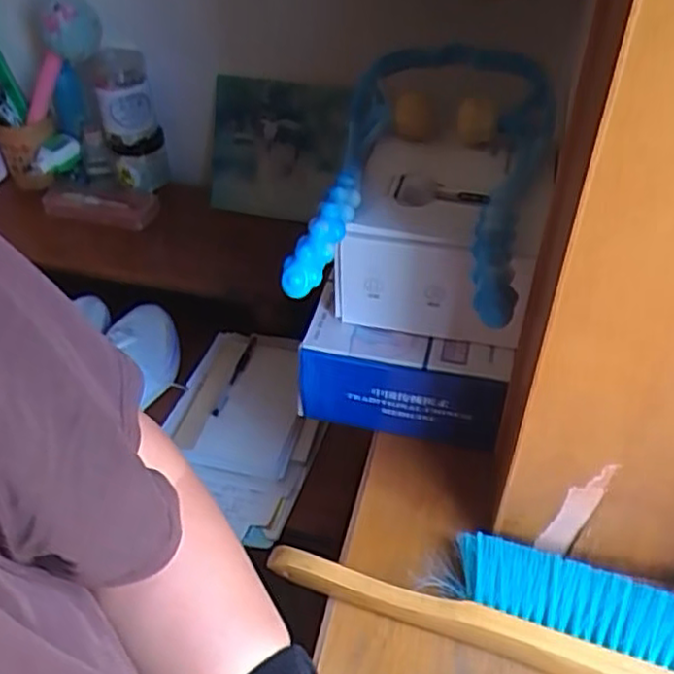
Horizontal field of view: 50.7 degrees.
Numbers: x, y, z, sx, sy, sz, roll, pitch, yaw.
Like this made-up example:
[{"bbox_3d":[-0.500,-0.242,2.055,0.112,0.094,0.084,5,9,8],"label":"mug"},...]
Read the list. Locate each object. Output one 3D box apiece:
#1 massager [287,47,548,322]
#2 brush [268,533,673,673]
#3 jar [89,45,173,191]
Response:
[{"bbox_3d":[0.081,-0.153,0.590,0.179,0.060,0.330,8,45,12],"label":"massager"},{"bbox_3d":[0.106,0.186,0.524,0.289,0.034,0.079,13,46,17],"label":"brush"},{"bbox_3d":[-0.310,-0.321,1.071,0.083,0.196,0.075,-15,45,-12],"label":"jar"}]

